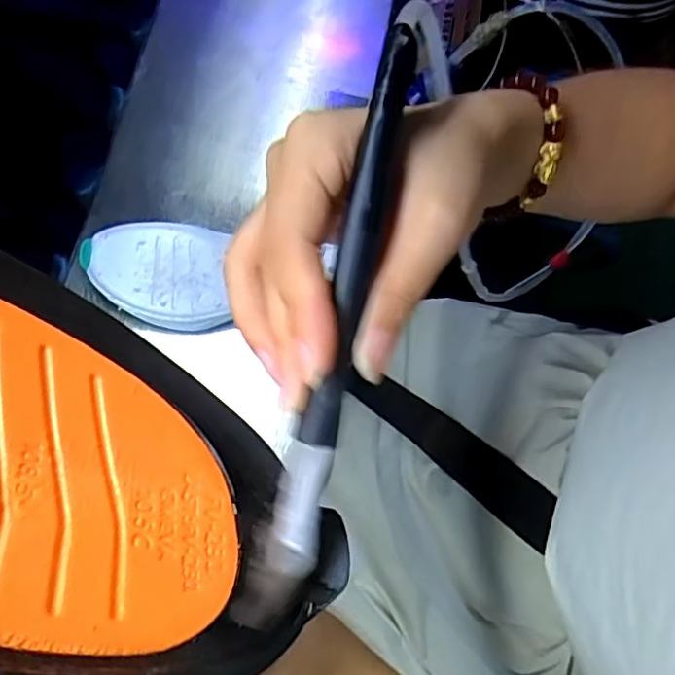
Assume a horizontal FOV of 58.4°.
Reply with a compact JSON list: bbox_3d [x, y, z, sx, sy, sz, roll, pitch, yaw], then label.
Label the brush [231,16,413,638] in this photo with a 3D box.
[{"bbox_3d":[0.000,-0.003,0.179,0.015,0.014,0.175,13,92,1],"label":"brush"}]

